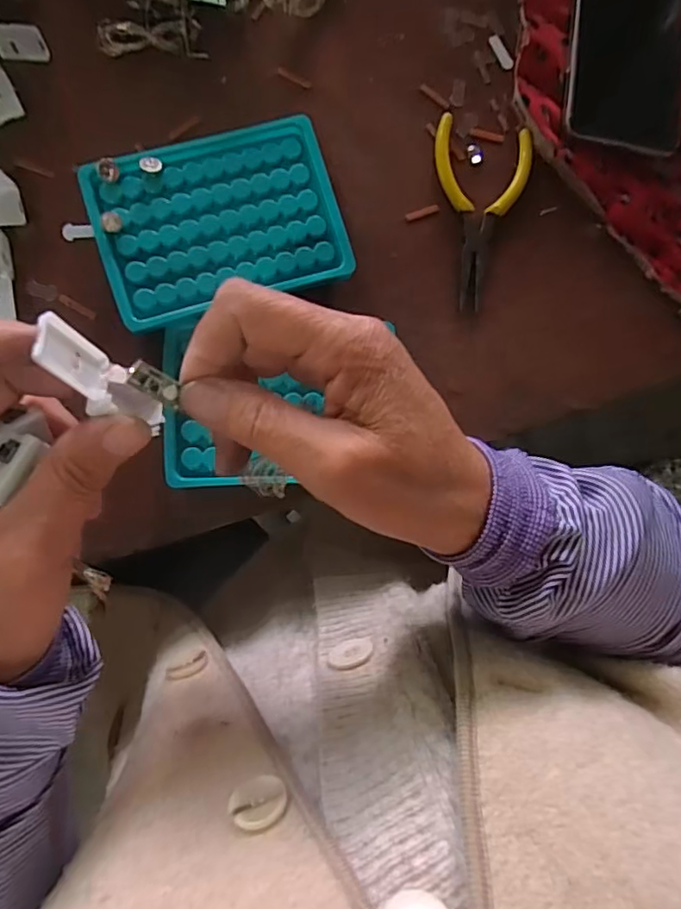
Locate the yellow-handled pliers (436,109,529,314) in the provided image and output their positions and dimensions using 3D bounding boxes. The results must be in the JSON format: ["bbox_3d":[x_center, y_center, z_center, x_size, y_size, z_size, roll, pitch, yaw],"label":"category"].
[{"bbox_3d":[0.083,-0.150,0.360,0.060,0.006,0.118,10,85,-7],"label":"yellow-handled pliers"}]

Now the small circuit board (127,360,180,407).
[{"bbox_3d":[-0.064,-0.025,0.205,0.020,0.005,0.009,40,81,-43],"label":"small circuit board"}]

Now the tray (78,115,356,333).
[{"bbox_3d":[-0.069,-0.131,0.335,0.133,0.026,0.094,-18,89,-9],"label":"tray"}]

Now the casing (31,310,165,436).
[{"bbox_3d":[-0.085,-0.024,0.204,0.013,0.055,0.025,-28,62,7],"label":"casing"}]

